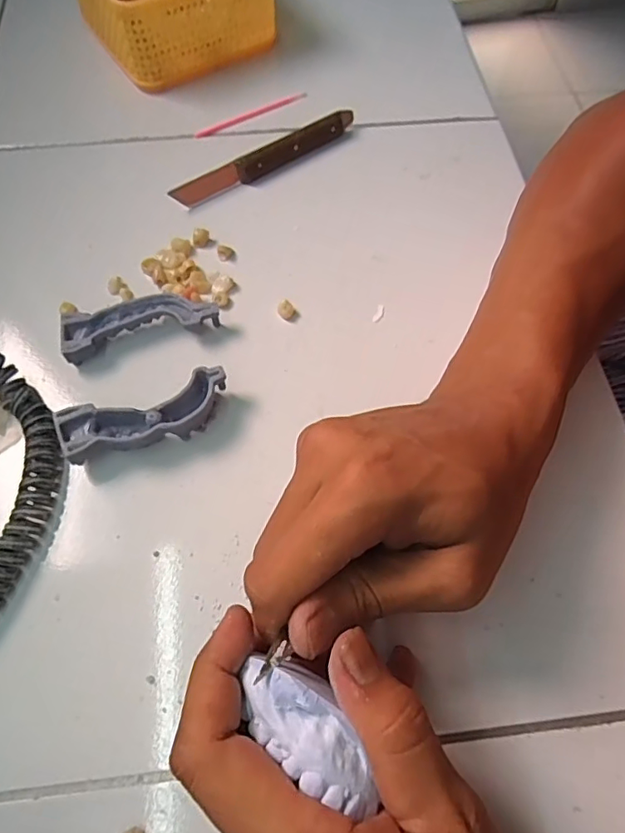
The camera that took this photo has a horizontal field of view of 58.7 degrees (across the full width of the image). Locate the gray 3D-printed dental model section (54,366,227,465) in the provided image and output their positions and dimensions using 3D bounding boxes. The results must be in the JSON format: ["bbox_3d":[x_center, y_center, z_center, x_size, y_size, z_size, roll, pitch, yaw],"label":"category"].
[{"bbox_3d":[-0.086,0.002,0.294,0.086,0.022,0.030,-19,65,-11],"label":"gray 3D-printed dental model section"}]

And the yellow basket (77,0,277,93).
[{"bbox_3d":[-0.114,-0.338,0.448,0.136,0.071,0.120,-35,69,-17],"label":"yellow basket"}]

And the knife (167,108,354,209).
[{"bbox_3d":[-0.030,-0.188,0.401,0.151,0.015,0.021,-33,68,-17],"label":"knife"}]

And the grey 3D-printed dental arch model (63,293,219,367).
[{"bbox_3d":[-0.099,-0.054,0.323,0.087,0.016,0.031,-12,64,-8],"label":"grey 3D-printed dental arch model"}]

